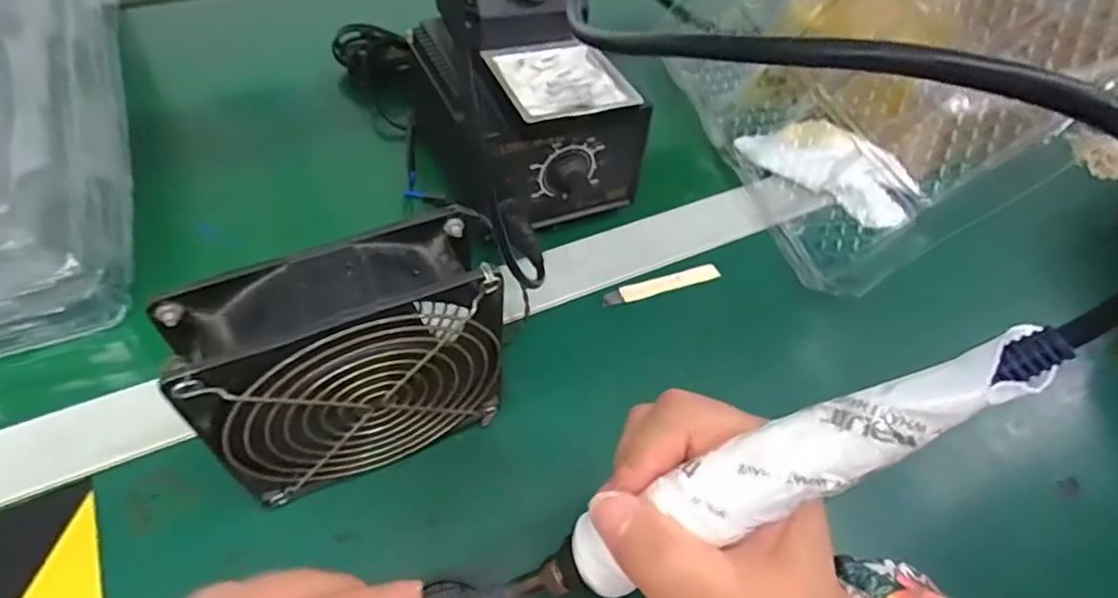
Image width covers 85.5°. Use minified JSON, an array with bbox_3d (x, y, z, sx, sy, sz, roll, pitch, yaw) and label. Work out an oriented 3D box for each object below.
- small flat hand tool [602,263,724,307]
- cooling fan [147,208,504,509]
[{"bbox_3d":[0.066,-0.009,0.391,0.083,0.007,0.012,-15,56,-16],"label":"small flat hand tool"},{"bbox_3d":[-0.086,0.031,0.263,0.119,0.120,0.047,-21,58,-20],"label":"cooling fan"}]

